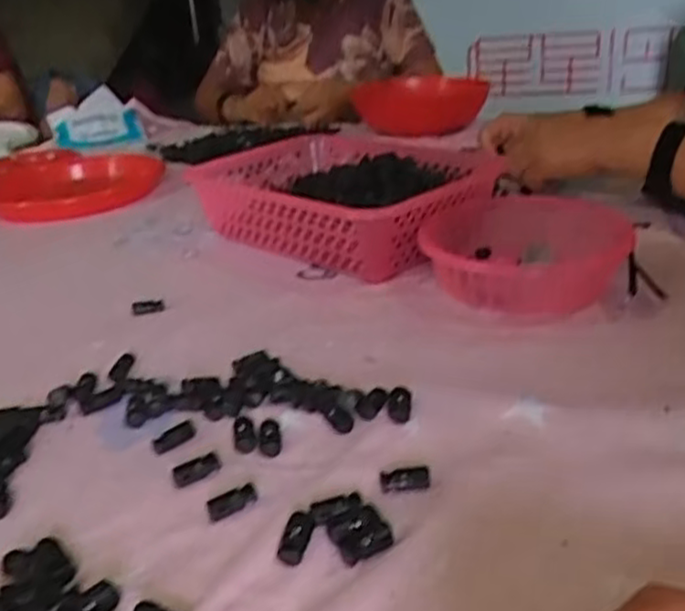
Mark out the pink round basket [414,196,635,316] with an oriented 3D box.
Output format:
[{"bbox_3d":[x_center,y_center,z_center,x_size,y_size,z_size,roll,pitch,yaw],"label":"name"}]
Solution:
[{"bbox_3d":[0.158,-0.046,0.632,0.167,0.065,0.174,3,26,13],"label":"pink round basket"}]

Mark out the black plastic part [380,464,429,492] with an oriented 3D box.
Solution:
[{"bbox_3d":[0.034,0.095,0.402,0.027,0.006,0.015,-3,25,0],"label":"black plastic part"}]

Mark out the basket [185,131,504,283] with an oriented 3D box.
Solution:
[{"bbox_3d":[-0.007,-0.114,0.779,0.322,0.089,0.222,20,34,40],"label":"basket"}]

